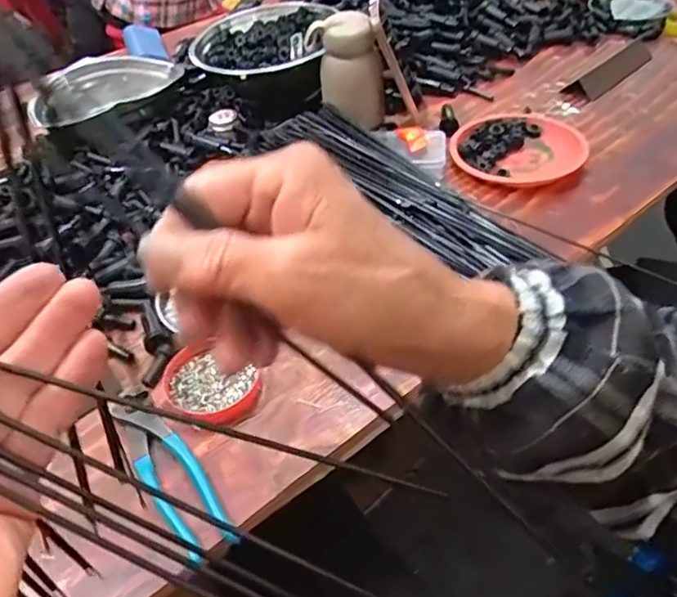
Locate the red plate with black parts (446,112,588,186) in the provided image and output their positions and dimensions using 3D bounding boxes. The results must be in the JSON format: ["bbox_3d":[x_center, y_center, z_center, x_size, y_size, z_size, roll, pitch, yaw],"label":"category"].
[{"bbox_3d":[0.218,-0.179,0.720,0.151,0.019,0.152,-3,44,3],"label":"red plate with black parts"}]

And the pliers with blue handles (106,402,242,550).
[{"bbox_3d":[-0.129,0.125,0.453,0.039,0.016,0.161,-29,48,-22],"label":"pliers with blue handles"}]

